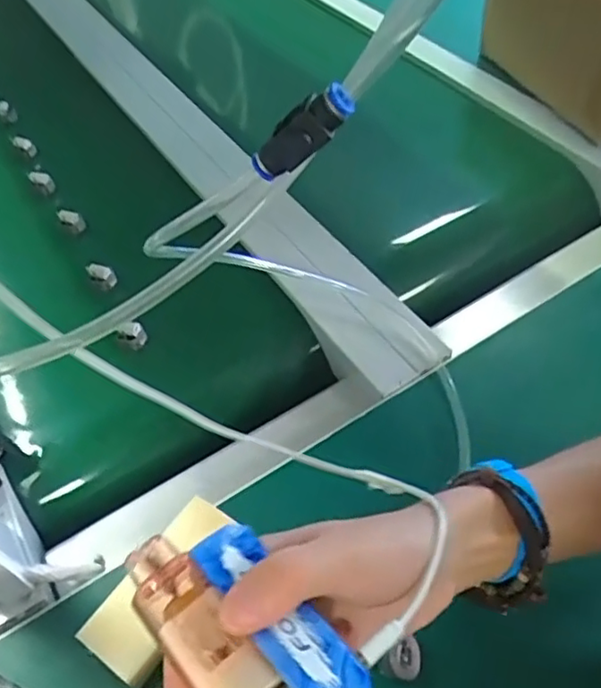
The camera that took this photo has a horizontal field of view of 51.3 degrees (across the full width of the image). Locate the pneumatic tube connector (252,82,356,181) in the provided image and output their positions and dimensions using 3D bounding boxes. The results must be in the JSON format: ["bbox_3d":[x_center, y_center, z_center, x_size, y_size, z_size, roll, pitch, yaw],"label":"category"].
[{"bbox_3d":[0.000,-0.085,0.251,0.049,0.013,0.017,-33,44,30],"label":"pneumatic tube connector"}]

